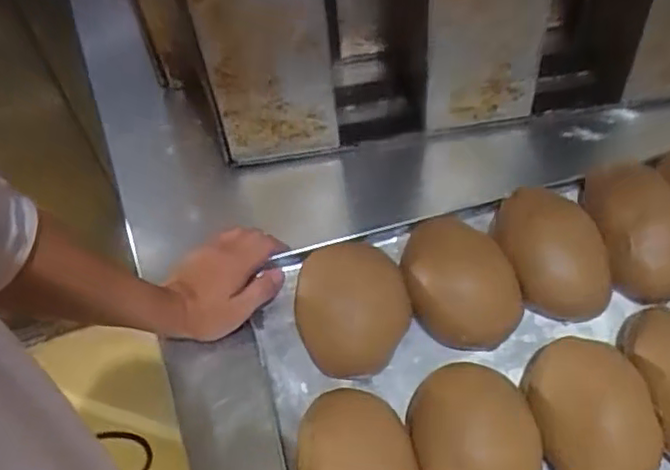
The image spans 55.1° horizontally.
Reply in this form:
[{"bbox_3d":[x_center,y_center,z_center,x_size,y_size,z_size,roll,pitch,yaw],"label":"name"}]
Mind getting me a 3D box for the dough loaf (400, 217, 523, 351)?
[{"bbox_3d":[0.112,0.040,0.602,0.096,0.047,0.141,-14,59,-8],"label":"dough loaf"}]

